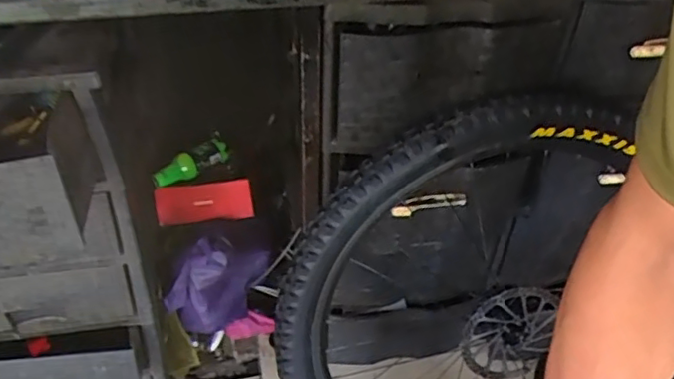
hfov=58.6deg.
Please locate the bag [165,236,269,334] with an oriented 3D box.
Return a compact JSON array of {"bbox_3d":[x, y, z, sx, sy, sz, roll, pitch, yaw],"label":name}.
[{"bbox_3d":[-0.229,0.187,1.186,0.203,0.199,0.100,-7,44,-11],"label":"bag"}]

